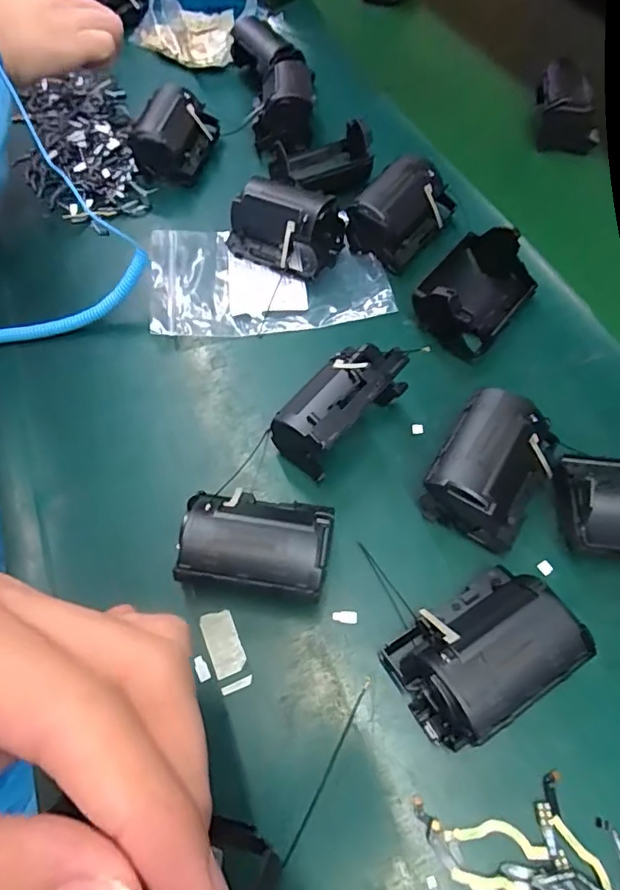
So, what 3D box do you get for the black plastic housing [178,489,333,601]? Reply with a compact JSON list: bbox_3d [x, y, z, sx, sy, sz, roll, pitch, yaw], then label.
[{"bbox_3d":[-0.024,0.049,0.245,0.068,0.042,0.042,4,60,2],"label":"black plastic housing"}]

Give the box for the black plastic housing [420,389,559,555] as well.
[{"bbox_3d":[0.091,0.010,0.262,0.051,0.040,0.072,32,66,19],"label":"black plastic housing"}]

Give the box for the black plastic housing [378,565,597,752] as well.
[{"bbox_3d":[0.072,0.088,0.221,0.070,0.041,0.045,-29,63,-13],"label":"black plastic housing"}]

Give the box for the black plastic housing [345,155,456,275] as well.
[{"bbox_3d":[0.062,-0.158,0.357,0.048,0.040,0.070,36,68,21],"label":"black plastic housing"}]

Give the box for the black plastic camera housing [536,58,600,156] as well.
[{"bbox_3d":[0.210,-0.274,0.432,0.045,0.046,0.060,9,61,7],"label":"black plastic camera housing"}]

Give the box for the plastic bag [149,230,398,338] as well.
[{"bbox_3d":[-0.028,-0.116,0.356,0.152,0.014,0.095,-6,61,-2],"label":"plastic bag"}]

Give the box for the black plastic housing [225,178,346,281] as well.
[{"bbox_3d":[-0.018,-0.146,0.354,0.075,0.039,0.050,16,62,11],"label":"black plastic housing"}]

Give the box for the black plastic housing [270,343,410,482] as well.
[{"bbox_3d":[0.016,-0.020,0.281,0.042,0.045,0.073,37,68,21],"label":"black plastic housing"}]

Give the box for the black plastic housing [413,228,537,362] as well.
[{"bbox_3d":[0.101,-0.095,0.323,0.053,0.034,0.076,36,68,20],"label":"black plastic housing"}]

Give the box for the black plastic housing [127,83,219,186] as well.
[{"bbox_3d":[-0.103,-0.237,0.402,0.048,0.040,0.071,9,61,7],"label":"black plastic housing"}]

